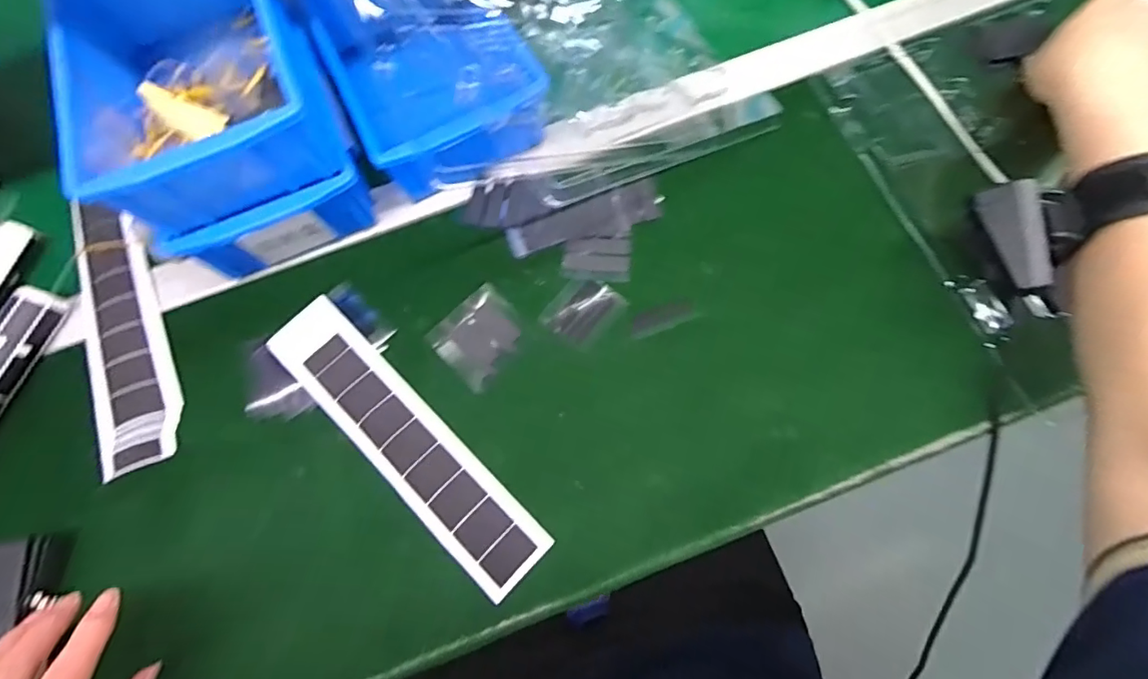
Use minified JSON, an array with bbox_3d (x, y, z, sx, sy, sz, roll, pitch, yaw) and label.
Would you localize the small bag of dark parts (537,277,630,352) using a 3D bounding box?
[{"bbox_3d":[0.007,-0.022,0.382,0.044,0.004,0.051,35,77,13],"label":"small bag of dark parts"}]

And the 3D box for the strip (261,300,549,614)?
[{"bbox_3d":[-0.120,0.065,0.358,0.247,0.004,0.051,42,78,14],"label":"strip"}]

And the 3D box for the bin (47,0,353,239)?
[{"bbox_3d":[-0.244,-0.160,0.343,0.135,0.068,0.165,-23,72,-5],"label":"bin"}]

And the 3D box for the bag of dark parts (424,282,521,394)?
[{"bbox_3d":[-0.067,-0.003,0.377,0.053,0.008,0.063,39,78,14],"label":"bag of dark parts"}]

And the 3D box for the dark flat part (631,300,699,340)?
[{"bbox_3d":[0.064,-0.016,0.379,0.048,0.006,0.018,-20,72,-4],"label":"dark flat part"}]

